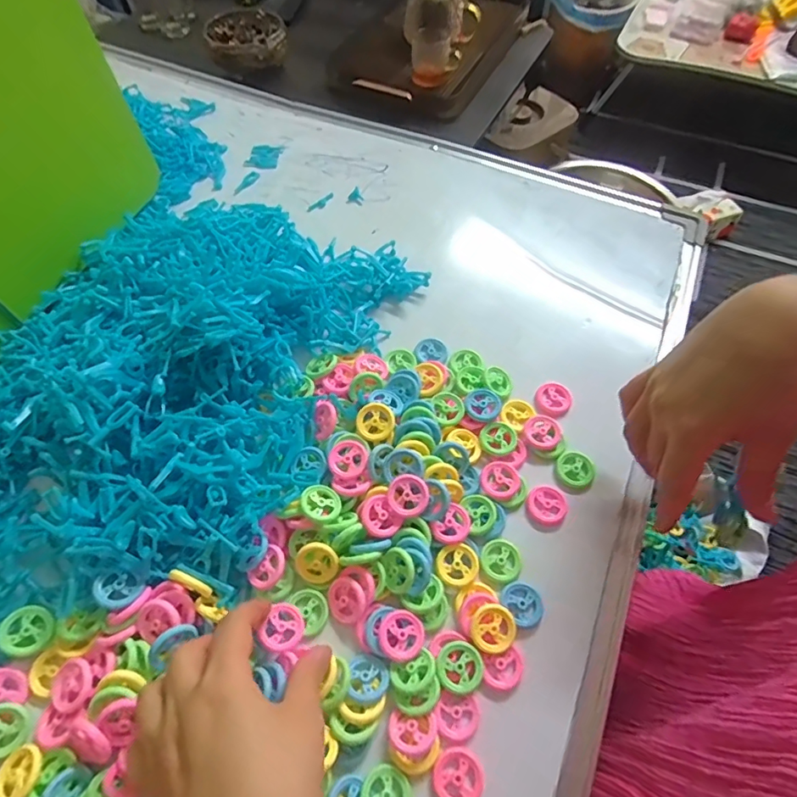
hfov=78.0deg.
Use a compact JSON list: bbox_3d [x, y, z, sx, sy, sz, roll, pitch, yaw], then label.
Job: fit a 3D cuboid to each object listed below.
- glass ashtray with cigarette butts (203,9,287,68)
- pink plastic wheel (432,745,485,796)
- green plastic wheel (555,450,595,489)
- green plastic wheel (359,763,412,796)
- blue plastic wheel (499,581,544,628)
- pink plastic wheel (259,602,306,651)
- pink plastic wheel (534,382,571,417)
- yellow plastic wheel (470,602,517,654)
[{"bbox_3d":[-0.274,-0.648,0.900,0.142,0.051,0.147,-10,60,-5],"label":"glass ashtray with cigarette butts"},{"bbox_3d":[0.036,0.224,0.291,0.028,0.004,0.029,28,64,16],"label":"pink plastic wheel"},{"bbox_3d":[0.140,0.057,0.389,0.029,0.008,0.029,0,59,1],"label":"green plastic wheel"},{"bbox_3d":[-0.007,0.229,0.283,0.029,0.004,0.029,9,46,-10],"label":"green plastic wheel"},{"bbox_3d":[0.086,0.140,0.337,0.025,0.004,0.029,-30,63,-16],"label":"blue plastic wheel"},{"bbox_3d":[-0.074,0.151,0.325,0.026,0.004,0.030,25,45,-10],"label":"pink plastic wheel"},{"bbox_3d":[0.132,0.001,0.421,0.030,0.007,0.033,0,59,1],"label":"pink plastic wheel"},{"bbox_3d":[0.063,0.152,0.325,0.030,0.004,0.030,0,76,0],"label":"yellow plastic wheel"}]

